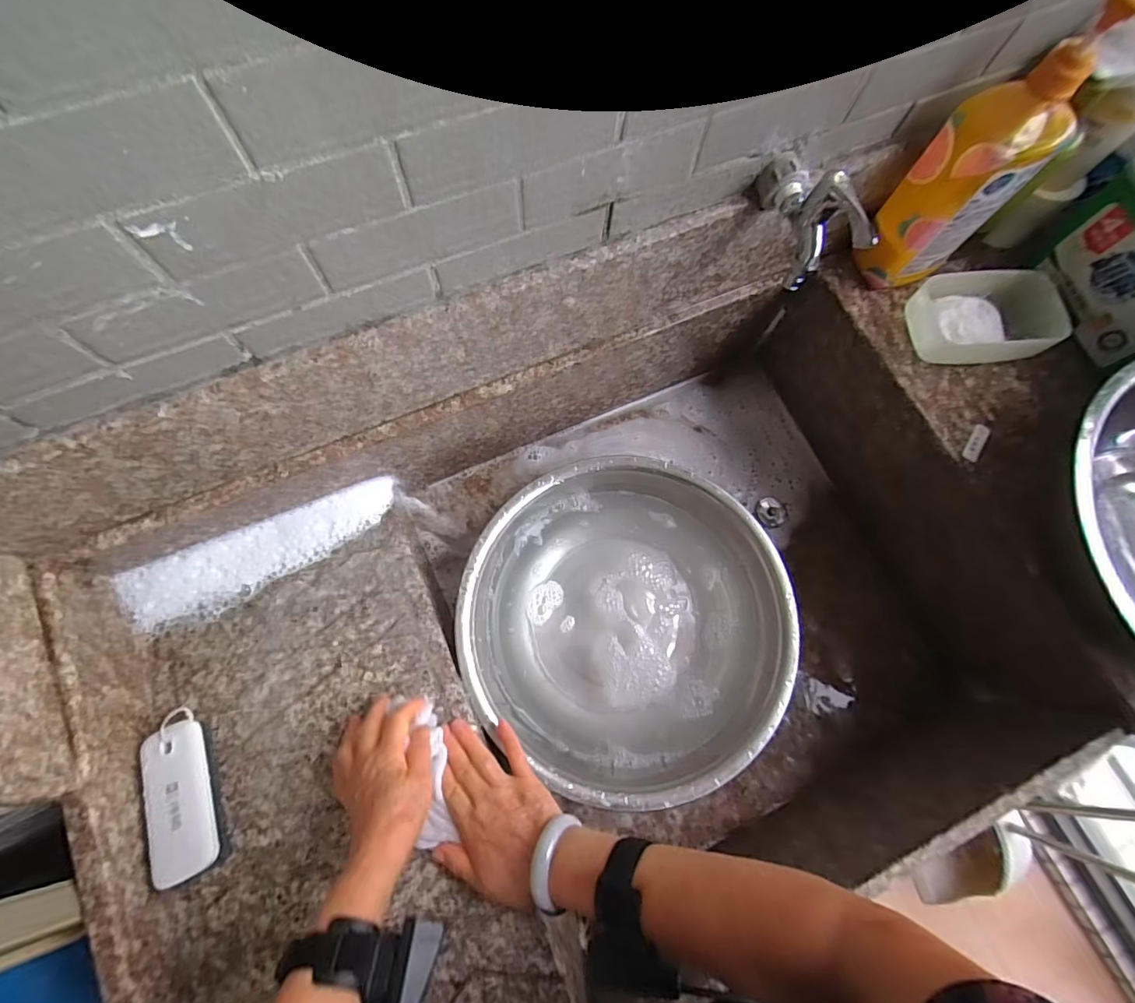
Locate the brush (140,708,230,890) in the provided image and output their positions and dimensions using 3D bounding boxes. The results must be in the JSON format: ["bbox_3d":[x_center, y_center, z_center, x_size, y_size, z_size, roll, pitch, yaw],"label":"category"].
[{"bbox_3d":[-0.354,0.266,0.466,0.057,0.039,0.139,-20,76,-7],"label":"brush"}]

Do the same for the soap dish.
[{"bbox_3d":[0.435,-0.196,0.535,0.131,0.051,0.088,-1,75,-2],"label":"soap dish"}]

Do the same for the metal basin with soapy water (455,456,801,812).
[{"bbox_3d":[0.070,0.139,0.612,0.347,0.113,0.357,1,75,-2],"label":"metal basin with soapy water"}]

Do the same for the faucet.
[{"bbox_3d":[0.202,-0.237,0.428,0.033,0.081,0.111,-22,76,-8],"label":"faucet"}]

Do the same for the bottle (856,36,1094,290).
[{"bbox_3d":[0.370,-0.300,0.480,0.077,0.196,0.081,-37,79,-11],"label":"bottle"}]

